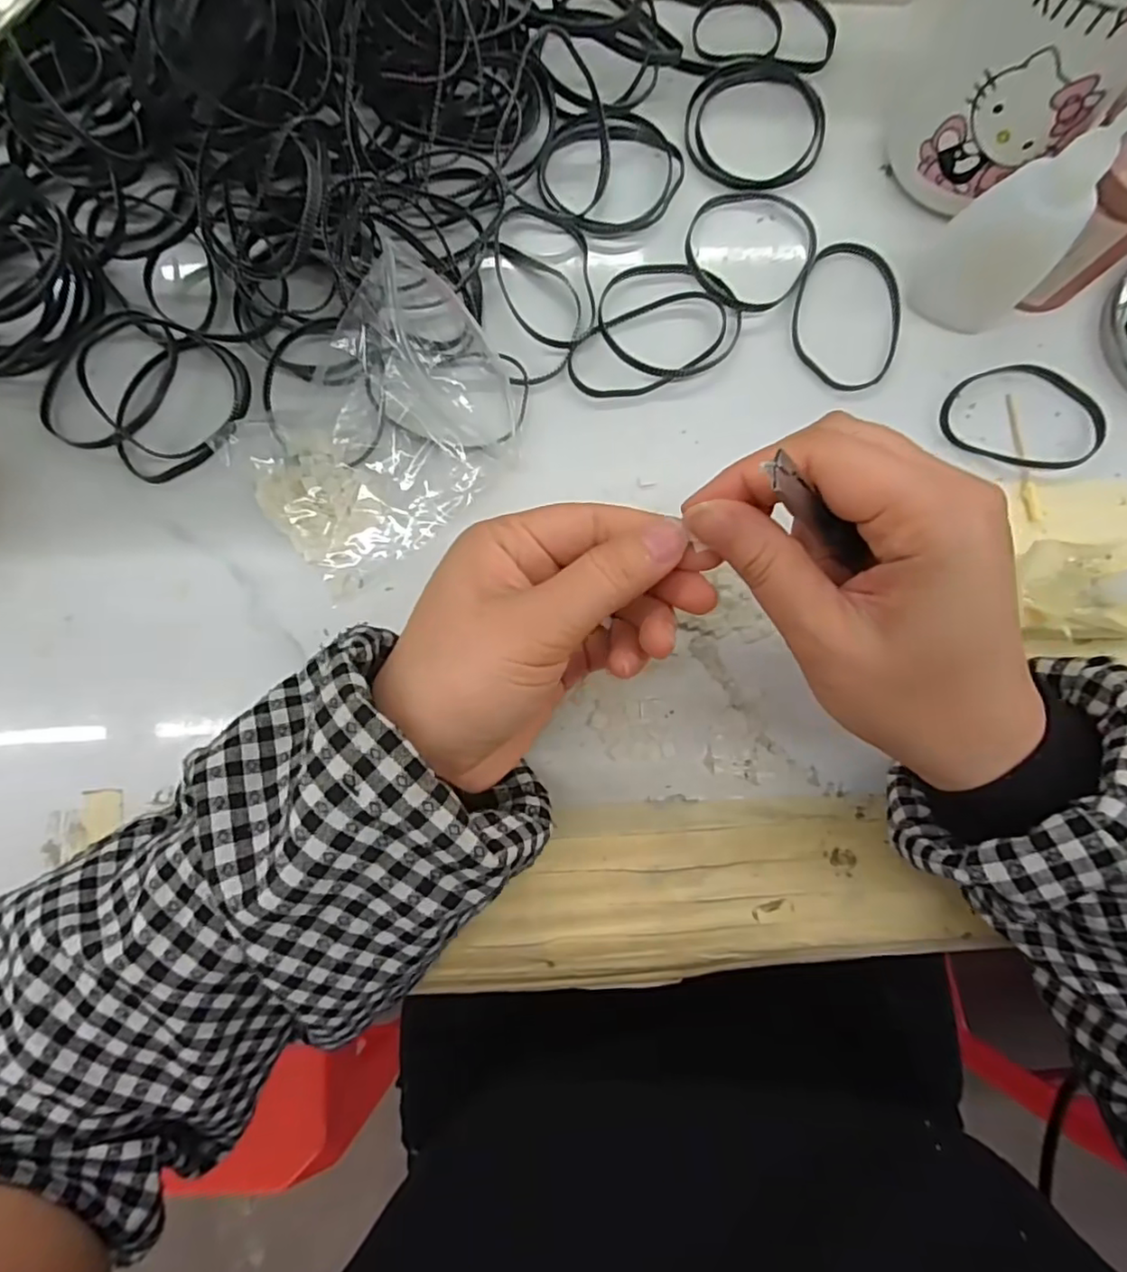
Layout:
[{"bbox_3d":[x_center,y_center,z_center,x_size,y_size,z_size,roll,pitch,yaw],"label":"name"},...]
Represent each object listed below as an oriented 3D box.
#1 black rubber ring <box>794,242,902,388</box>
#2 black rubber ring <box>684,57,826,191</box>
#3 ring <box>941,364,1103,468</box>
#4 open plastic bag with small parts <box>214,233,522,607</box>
[{"bbox_3d":[0.128,-0.145,0.281,0.048,0.004,0.067,8,85,1],"label":"black rubber ring"},{"bbox_3d":[0.089,-0.237,0.288,0.063,0.005,0.062,0,85,0],"label":"black rubber ring"},{"bbox_3d":[0.203,-0.099,0.278,0.070,0.006,0.049,-4,85,0],"label":"ring"},{"bbox_3d":[-0.077,-0.091,0.268,0.125,0.018,0.097,-45,87,-3],"label":"open plastic bag with small parts"}]

